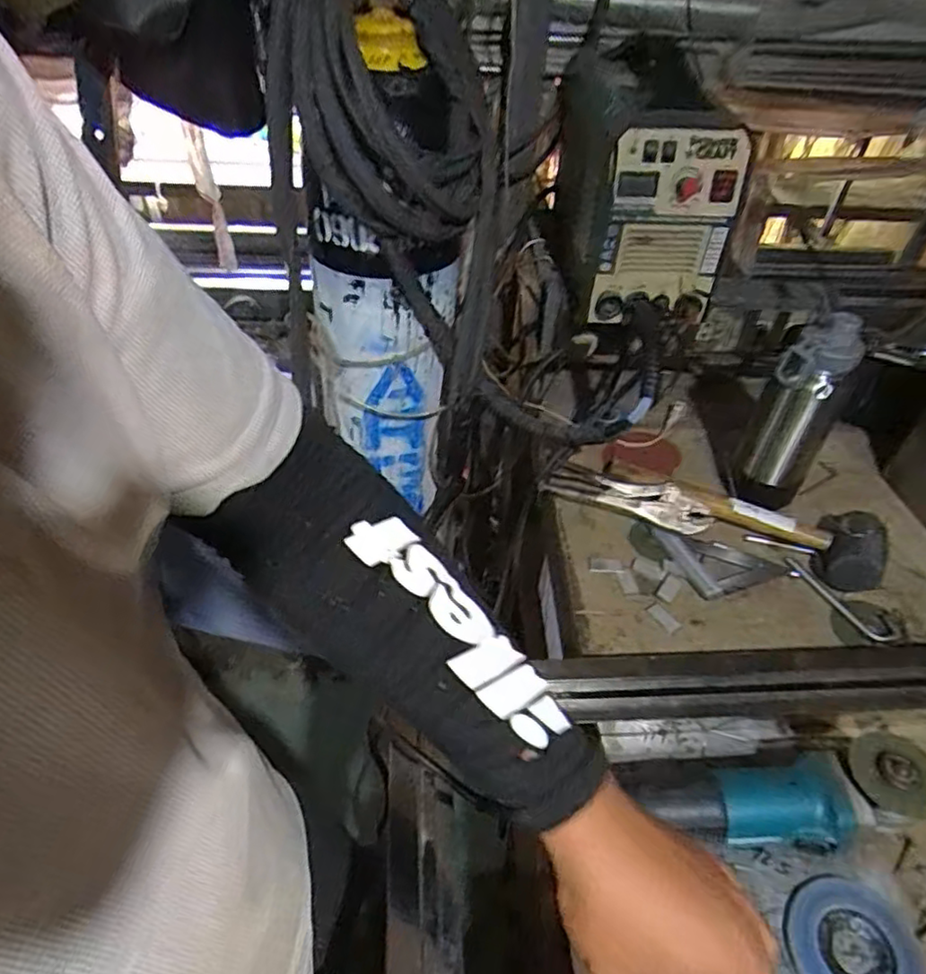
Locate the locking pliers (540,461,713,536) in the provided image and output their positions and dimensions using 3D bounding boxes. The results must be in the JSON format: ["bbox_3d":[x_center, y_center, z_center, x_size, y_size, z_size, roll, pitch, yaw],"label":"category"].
[{"bbox_3d":[0.213,0.014,0.848,0.211,0.034,0.052,16,46,14],"label":"locking pliers"}]

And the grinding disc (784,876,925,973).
[{"bbox_3d":[0.305,0.359,0.500,0.098,0.016,0.092,1,44,-1],"label":"grinding disc"}]

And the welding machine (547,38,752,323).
[{"bbox_3d":[0.224,-0.424,0.893,0.158,0.243,0.373,-3,44,-6],"label":"welding machine"}]

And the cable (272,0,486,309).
[{"bbox_3d":[-0.087,-0.409,0.737,0.227,0.311,0.160,4,44,2],"label":"cable"}]

